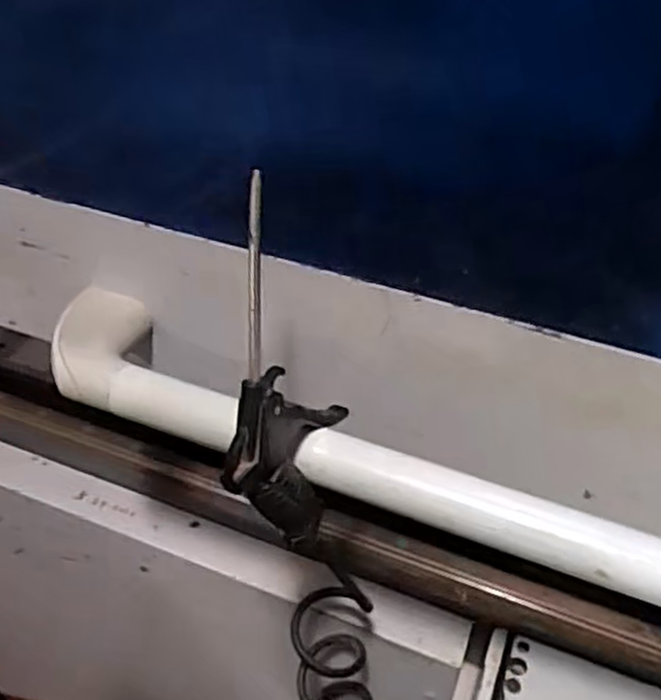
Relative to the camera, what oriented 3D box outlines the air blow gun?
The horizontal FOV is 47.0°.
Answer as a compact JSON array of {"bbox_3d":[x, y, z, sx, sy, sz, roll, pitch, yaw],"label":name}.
[{"bbox_3d":[-0.026,0.023,0.401,0.045,0.189,0.091,5,41,4],"label":"air blow gun"}]

